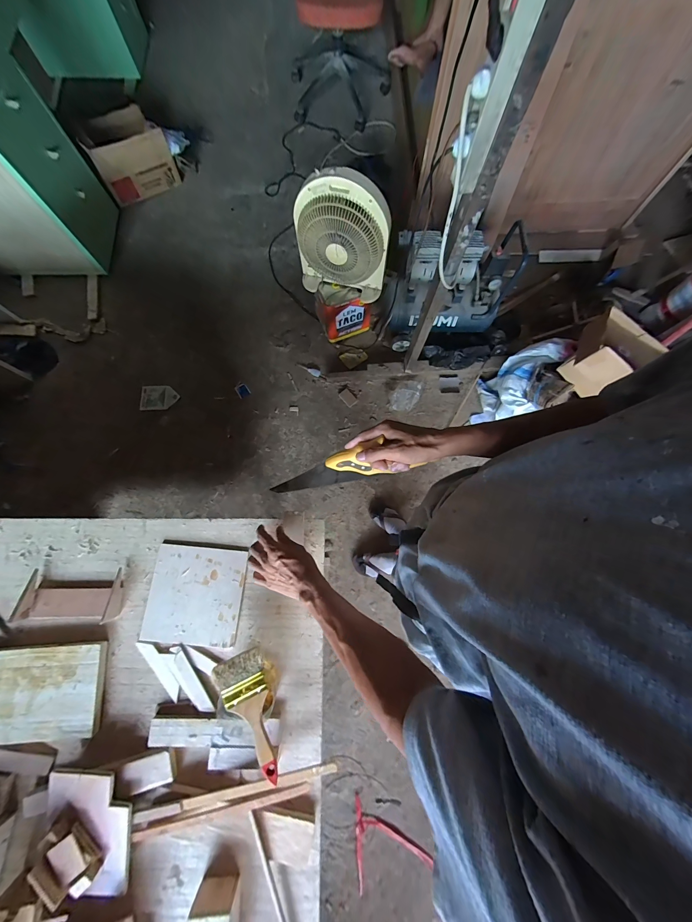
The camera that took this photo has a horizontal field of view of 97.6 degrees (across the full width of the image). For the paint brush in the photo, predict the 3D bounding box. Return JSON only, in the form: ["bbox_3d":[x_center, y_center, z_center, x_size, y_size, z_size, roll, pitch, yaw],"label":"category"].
[{"bbox_3d":[-0.157,0.409,0.486,0.077,0.015,0.181,-18,78,-4],"label":"paint brush"}]

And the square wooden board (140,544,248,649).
[{"bbox_3d":[-0.288,0.255,0.579,0.176,0.005,0.172,5,77,2],"label":"square wooden board"}]

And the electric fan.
[{"bbox_3d":[-0.024,-0.856,1.193,0.367,0.426,0.123,17,78,4],"label":"electric fan"}]

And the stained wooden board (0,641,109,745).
[{"bbox_3d":[-0.546,0.406,0.530,0.231,0.019,0.145,-4,77,-1],"label":"stained wooden board"}]

